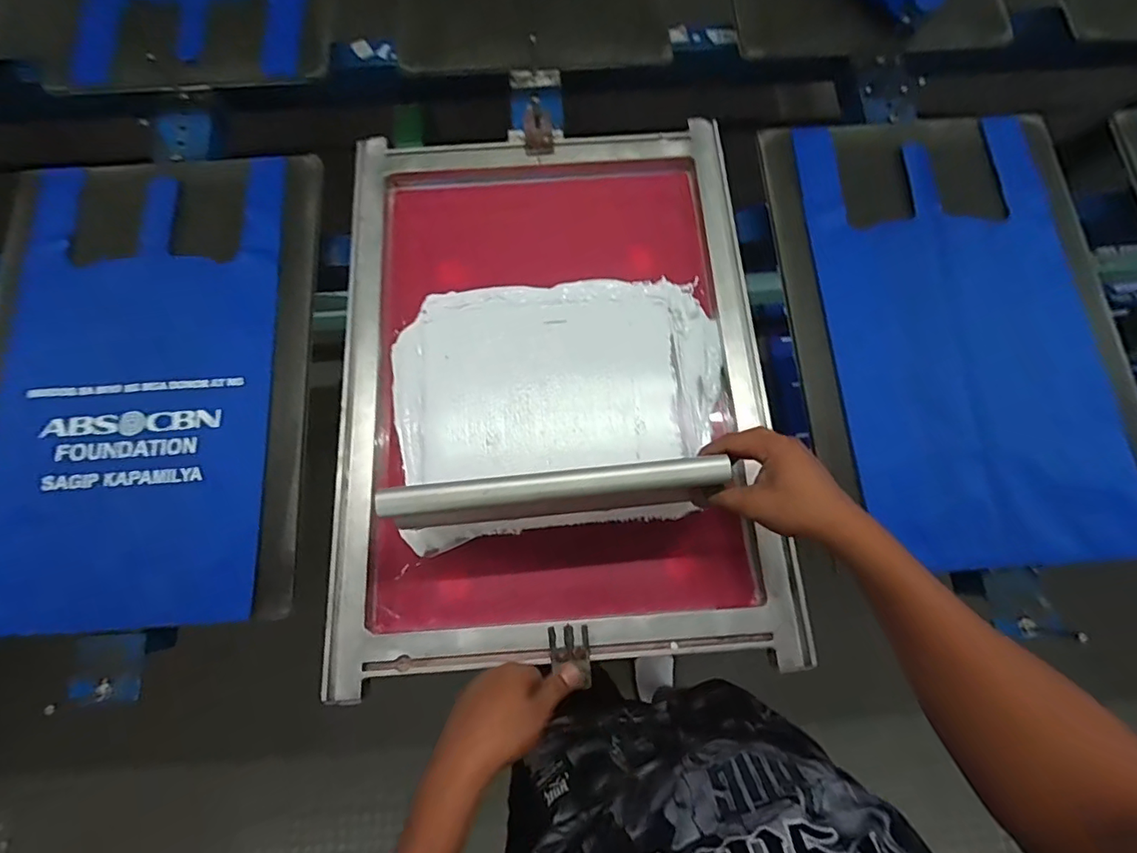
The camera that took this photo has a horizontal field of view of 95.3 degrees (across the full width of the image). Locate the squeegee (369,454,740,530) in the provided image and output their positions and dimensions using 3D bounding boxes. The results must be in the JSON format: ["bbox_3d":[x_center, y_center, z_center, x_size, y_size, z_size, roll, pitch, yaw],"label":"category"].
[{"bbox_3d":[-0.012,0.063,0.473,0.294,0.078,0.035,-5,77,-2],"label":"squeegee"}]

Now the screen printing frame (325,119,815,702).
[{"bbox_3d":[-0.021,-0.066,0.601,0.465,0.057,0.621,-4,77,0],"label":"screen printing frame"}]

